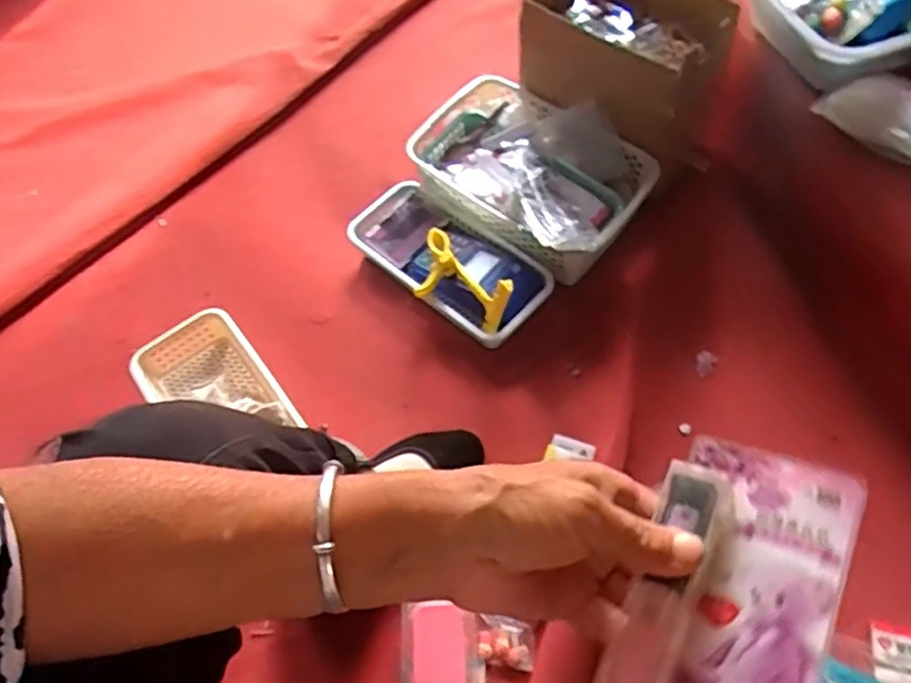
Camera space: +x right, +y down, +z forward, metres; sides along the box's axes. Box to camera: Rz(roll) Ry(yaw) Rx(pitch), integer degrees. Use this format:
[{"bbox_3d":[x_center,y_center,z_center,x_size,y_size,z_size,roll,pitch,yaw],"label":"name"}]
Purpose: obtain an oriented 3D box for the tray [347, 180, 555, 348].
[{"bbox_3d":[-0.015,-0.117,0.872,0.130,0.070,0.265,-42,66,-18],"label":"tray"}]

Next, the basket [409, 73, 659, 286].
[{"bbox_3d":[0.093,-0.231,0.914,0.308,0.100,0.205,40,71,22],"label":"basket"}]

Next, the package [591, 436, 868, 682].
[{"bbox_3d":[0.114,0.112,0.289,0.077,0.020,0.147,21,65,15],"label":"package"}]

